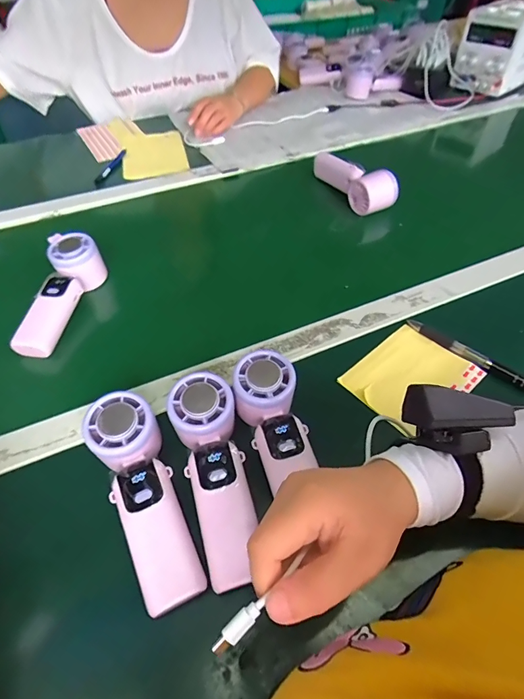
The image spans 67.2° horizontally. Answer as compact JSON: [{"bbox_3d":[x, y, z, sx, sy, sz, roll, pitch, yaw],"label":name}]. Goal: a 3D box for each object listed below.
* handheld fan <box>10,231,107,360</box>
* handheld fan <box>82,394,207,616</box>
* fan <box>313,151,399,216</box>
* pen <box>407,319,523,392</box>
[{"bbox_3d":[-0.241,-0.069,0.472,0.053,0.055,0.163,4,48,4],"label":"handheld fan"},{"bbox_3d":[-0.095,0.113,0.312,0.056,0.036,0.168,-21,68,-17],"label":"handheld fan"},{"bbox_3d":[0.149,-0.285,0.643,0.051,0.069,0.175,-18,51,-15],"label":"fan"},{"bbox_3d":[0.218,0.003,0.419,0.013,0.014,0.136,-36,57,-27],"label":"pen"}]

